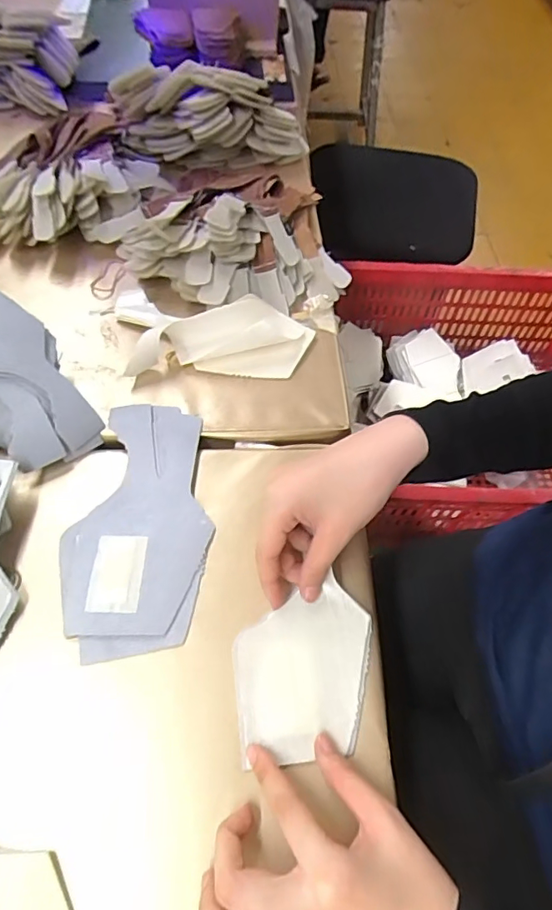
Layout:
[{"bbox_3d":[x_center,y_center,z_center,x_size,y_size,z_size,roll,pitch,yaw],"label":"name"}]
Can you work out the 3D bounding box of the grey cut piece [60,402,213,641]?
[{"bbox_3d":[-0.103,0.041,0.395,0.100,0.010,0.184,2,58,-2],"label":"grey cut piece"}]

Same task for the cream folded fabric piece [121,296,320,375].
[{"bbox_3d":[-0.048,-0.111,0.475,0.166,0.033,0.076,-1,58,-4],"label":"cream folded fabric piece"}]

